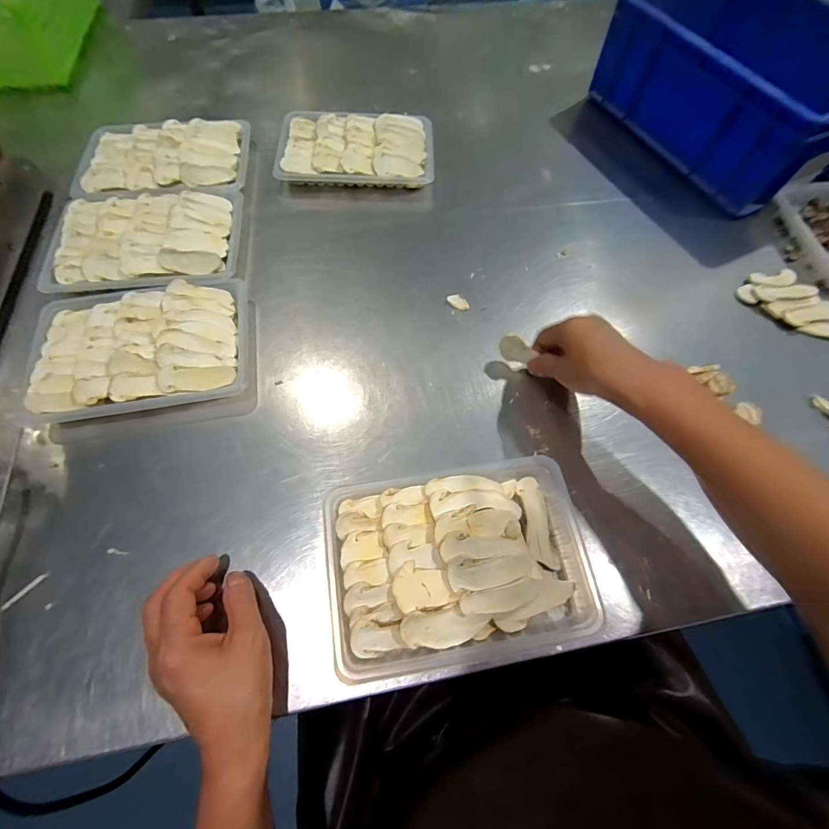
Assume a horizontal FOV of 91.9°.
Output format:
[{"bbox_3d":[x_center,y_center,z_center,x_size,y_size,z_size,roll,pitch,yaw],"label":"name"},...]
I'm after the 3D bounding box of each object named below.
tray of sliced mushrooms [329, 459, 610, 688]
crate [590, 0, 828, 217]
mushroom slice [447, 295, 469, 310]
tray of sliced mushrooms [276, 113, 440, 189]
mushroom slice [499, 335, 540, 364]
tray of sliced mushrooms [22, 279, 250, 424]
[{"bbox_3d":[0.037,0.115,0.331,0.210,0.033,0.149,-8,65,-5],"label":"tray of sliced mushrooms"},{"bbox_3d":[0.498,-0.489,0.581,0.323,0.122,0.350,-25,68,-13],"label":"crate"},{"bbox_3d":[0.051,-0.130,0.465,0.027,0.005,0.015,37,69,15],"label":"mushroom slice"},{"bbox_3d":[-0.079,-0.369,0.558,0.210,0.033,0.133,0,65,-2],"label":"tray of sliced mushrooms"},{"bbox_3d":[0.103,-0.067,0.410,0.033,0.026,0.005,25,33,10],"label":"mushroom slice"},{"bbox_3d":[-0.276,-0.070,0.408,0.206,0.034,0.143,-8,65,-5],"label":"tray of sliced mushrooms"}]

